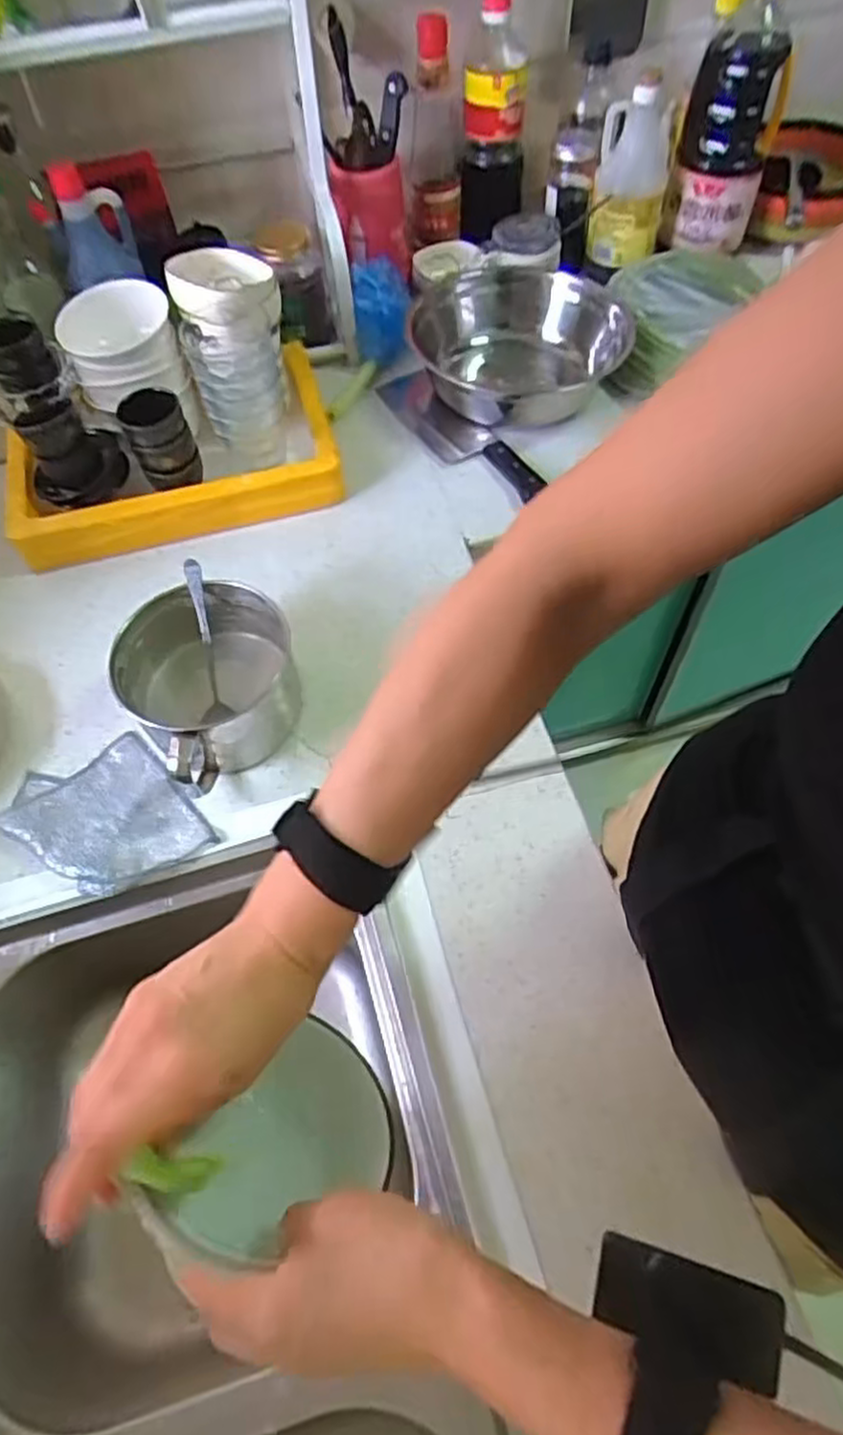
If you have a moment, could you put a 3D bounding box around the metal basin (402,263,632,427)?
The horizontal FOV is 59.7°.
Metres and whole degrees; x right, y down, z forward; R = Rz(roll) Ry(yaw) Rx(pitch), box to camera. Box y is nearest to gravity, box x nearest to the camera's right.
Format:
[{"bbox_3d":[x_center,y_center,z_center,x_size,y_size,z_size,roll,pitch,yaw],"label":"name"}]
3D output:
[{"bbox_3d":[0.120,-0.443,0.875,0.217,0.087,0.217,-24,61,-11],"label":"metal basin"}]

